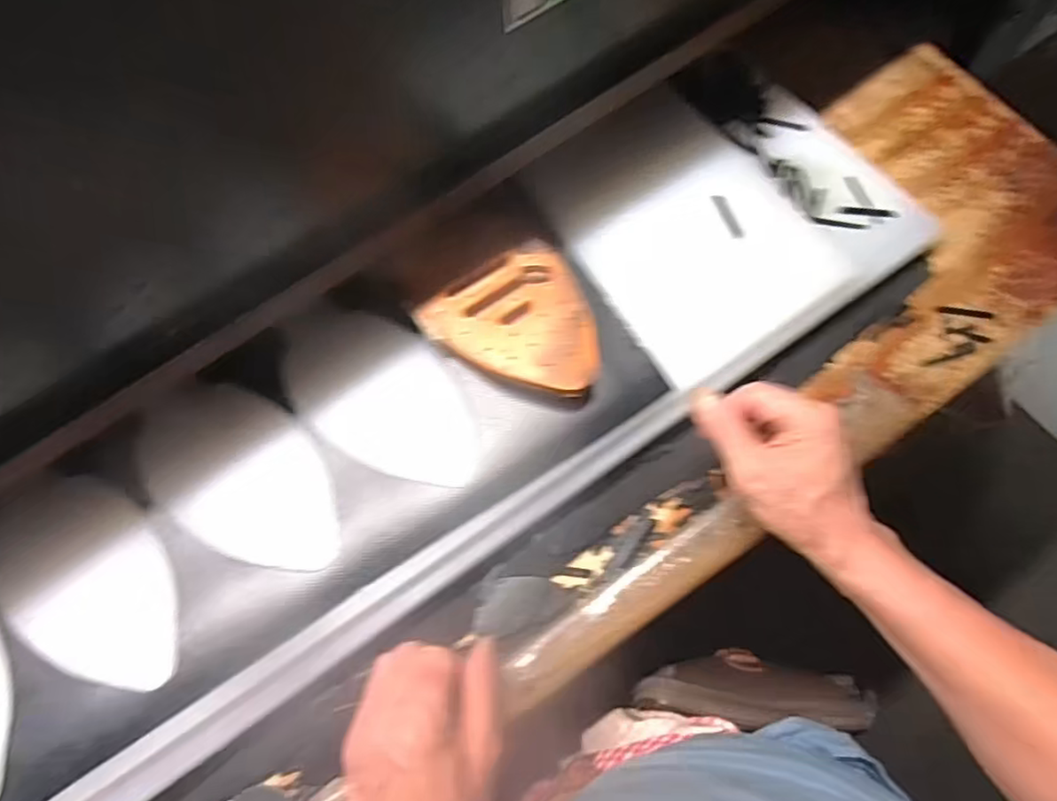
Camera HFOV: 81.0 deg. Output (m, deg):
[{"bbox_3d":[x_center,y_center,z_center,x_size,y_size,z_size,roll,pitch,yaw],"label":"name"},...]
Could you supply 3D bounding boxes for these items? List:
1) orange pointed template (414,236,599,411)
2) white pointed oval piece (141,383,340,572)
[{"bbox_3d":[-0.003,-0.044,0.440,0.106,0.029,0.116,-33,73,-9],"label":"orange pointed template"},{"bbox_3d":[-0.191,0.049,0.418,0.162,0.012,0.091,34,75,12],"label":"white pointed oval piece"}]

